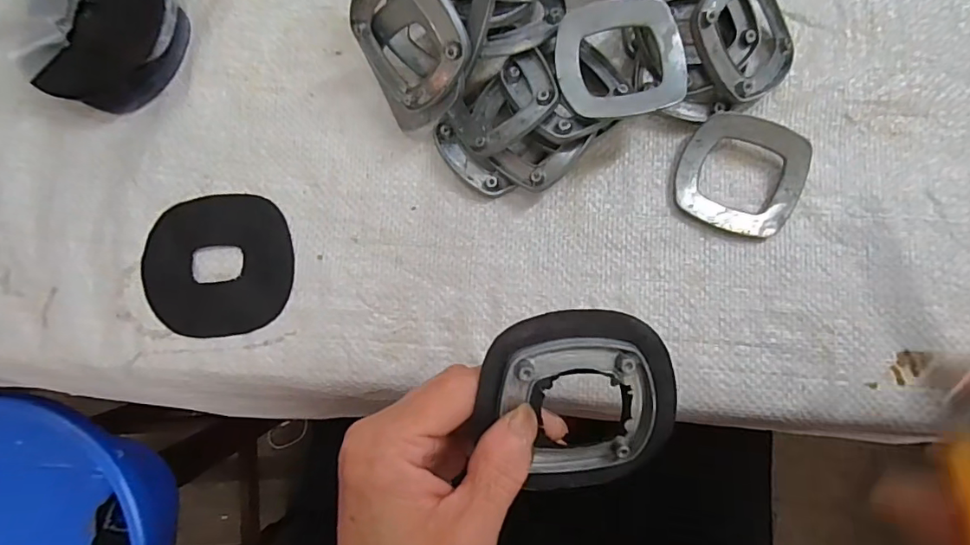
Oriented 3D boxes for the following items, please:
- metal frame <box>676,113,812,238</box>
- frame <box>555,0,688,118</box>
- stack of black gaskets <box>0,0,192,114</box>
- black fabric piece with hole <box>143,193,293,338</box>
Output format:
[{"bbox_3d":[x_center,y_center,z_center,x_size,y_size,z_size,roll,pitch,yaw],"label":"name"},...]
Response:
[{"bbox_3d":[0.132,-0.049,0.259,0.061,0.017,0.054,17,86,5],"label":"metal frame"},{"bbox_3d":[0.065,-0.103,0.244,0.059,0.004,0.057,-8,86,1],"label":"frame"},{"bbox_3d":[-0.213,-0.142,0.282,0.080,0.026,0.093,20,86,5],"label":"stack of black gaskets"},{"bbox_3d":[-0.146,-0.004,0.277,0.079,0.004,0.076,-3,85,3],"label":"black fabric piece with hole"}]

